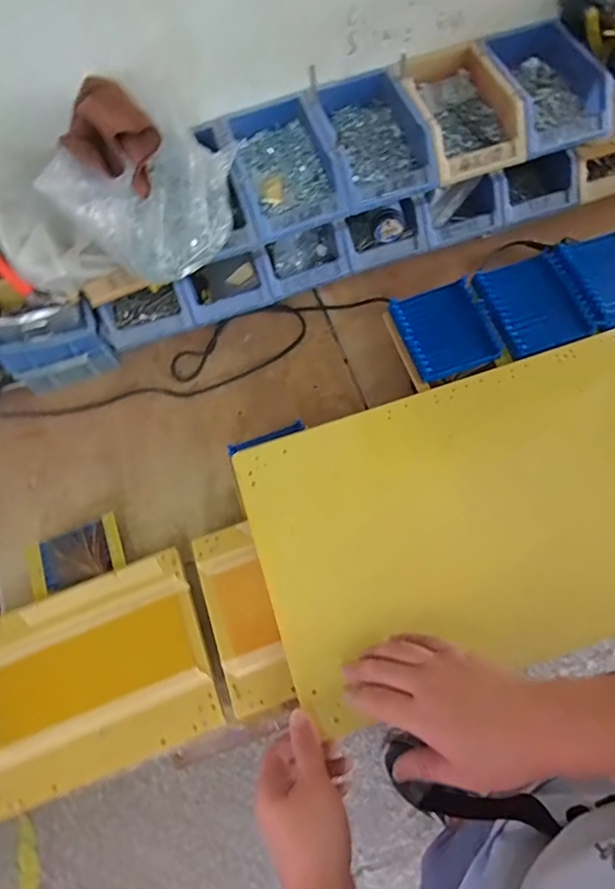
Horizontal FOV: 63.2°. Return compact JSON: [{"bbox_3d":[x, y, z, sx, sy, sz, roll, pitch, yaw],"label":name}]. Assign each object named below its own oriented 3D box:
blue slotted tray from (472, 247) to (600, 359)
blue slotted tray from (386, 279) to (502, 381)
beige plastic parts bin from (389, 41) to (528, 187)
[{"bbox_3d":[0.283,-0.179,0.624,0.115,0.023,0.129,-20,66,-4],"label":"blue slotted tray"},{"bbox_3d":[0.172,-0.146,0.626,0.106,0.024,0.120,-18,66,-3],"label":"blue slotted tray"},{"bbox_3d":[0.201,-0.445,0.676,0.124,0.064,0.186,-18,66,-3],"label":"beige plastic parts bin"}]

